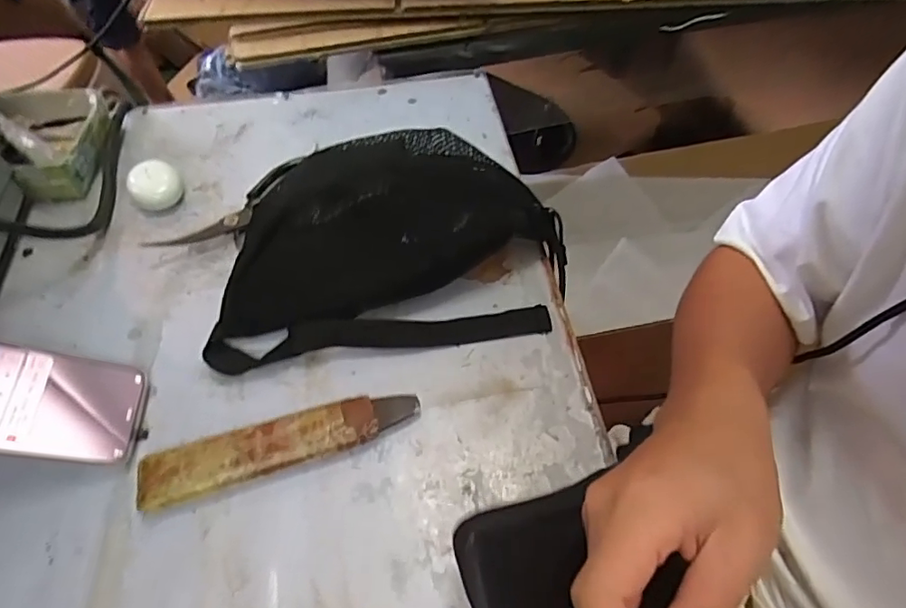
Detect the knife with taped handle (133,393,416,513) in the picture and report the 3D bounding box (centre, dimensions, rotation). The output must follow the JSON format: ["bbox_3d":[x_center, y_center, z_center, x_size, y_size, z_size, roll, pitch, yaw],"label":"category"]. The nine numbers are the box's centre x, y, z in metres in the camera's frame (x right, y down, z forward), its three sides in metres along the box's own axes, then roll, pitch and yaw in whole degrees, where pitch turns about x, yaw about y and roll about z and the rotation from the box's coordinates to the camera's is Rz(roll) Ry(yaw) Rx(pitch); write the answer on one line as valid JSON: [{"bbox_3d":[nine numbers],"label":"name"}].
[{"bbox_3d":[-0.117,0.096,0.392,0.187,0.018,0.040,-16,55,-11],"label":"knife with taped handle"}]

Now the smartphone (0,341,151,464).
[{"bbox_3d":[-0.293,0.059,0.365,0.165,0.008,0.075,18,47,-31],"label":"smartphone"}]

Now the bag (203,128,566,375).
[{"bbox_3d":[-0.049,-0.052,0.449,0.290,0.094,0.157,-7,54,-5],"label":"bag"}]

